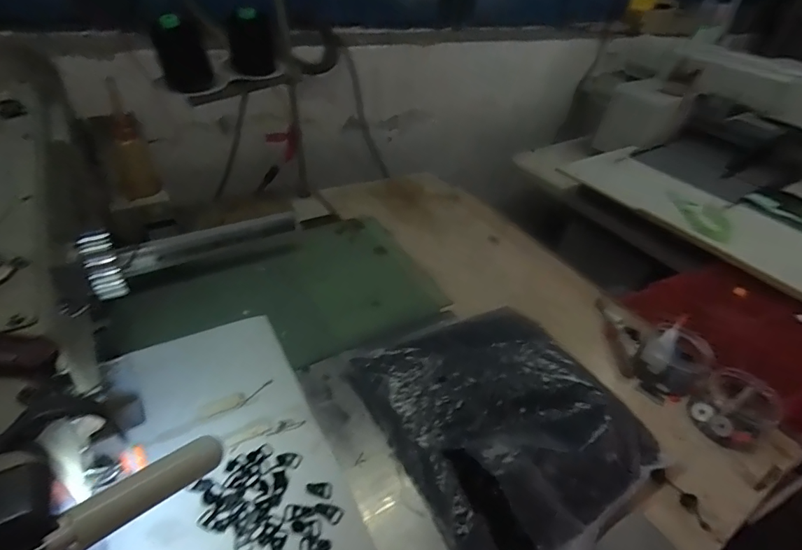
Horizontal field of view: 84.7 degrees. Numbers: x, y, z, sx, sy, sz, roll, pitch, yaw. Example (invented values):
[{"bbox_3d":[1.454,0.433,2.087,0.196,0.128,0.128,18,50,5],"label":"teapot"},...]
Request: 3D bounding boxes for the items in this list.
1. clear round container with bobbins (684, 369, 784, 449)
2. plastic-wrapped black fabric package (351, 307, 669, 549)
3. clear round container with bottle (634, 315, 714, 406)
[{"bbox_3d":[0.437,0.174,0.576,0.083,0.057,0.082,4,40,-3],"label":"clear round container with bobbins"},{"bbox_3d":[0.119,0.168,0.506,0.267,0.054,0.337,-24,48,-31],"label":"plastic-wrapped black fabric package"},{"bbox_3d":[0.383,0.124,0.625,0.095,0.076,0.085,-28,51,-34],"label":"clear round container with bottle"}]

